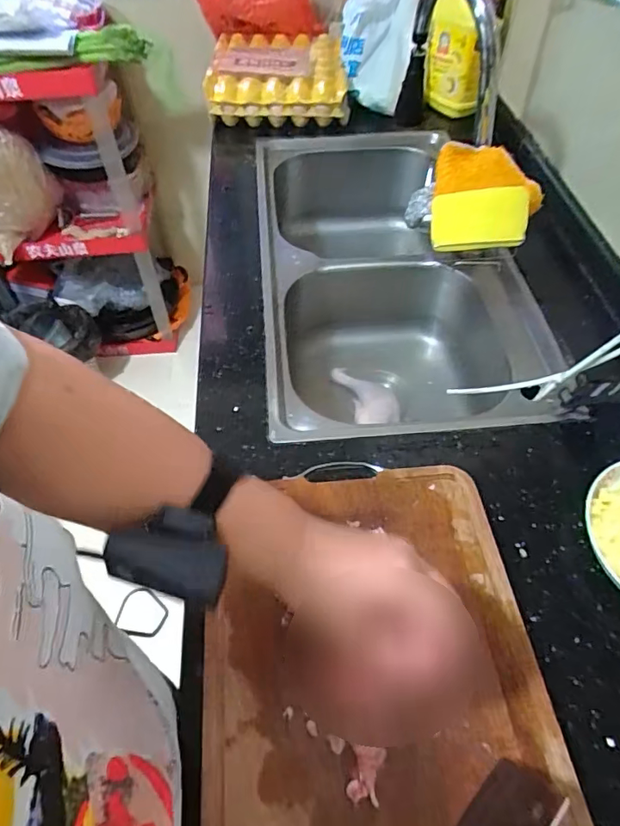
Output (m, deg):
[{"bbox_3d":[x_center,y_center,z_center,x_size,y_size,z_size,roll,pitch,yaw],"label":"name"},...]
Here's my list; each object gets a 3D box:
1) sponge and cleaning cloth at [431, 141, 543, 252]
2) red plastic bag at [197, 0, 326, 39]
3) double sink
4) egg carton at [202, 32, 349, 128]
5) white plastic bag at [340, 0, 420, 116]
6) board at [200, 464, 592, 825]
[{"bbox_3d":[0.224,-0.278,0.657,0.128,0.058,0.153,10,53,8],"label":"sponge and cleaning cloth"},{"bbox_3d":[-0.127,-0.939,1.168,0.280,0.152,0.146,-3,53,-1],"label":"red plastic bag"},{"bbox_3d":[0.119,-0.224,0.925,0.396,0.197,0.764,-4,53,-2],"label":"double sink"},{"bbox_3d":[-0.066,-0.761,1.158,0.284,0.097,0.316,1,53,2],"label":"egg carton"},{"bbox_3d":[0.158,-0.843,1.091,0.151,0.090,0.363,15,94,12],"label":"white plastic bag"},{"bbox_3d":[0.054,0.231,0.434,0.279,0.041,0.392,-5,53,-3],"label":"board"}]

